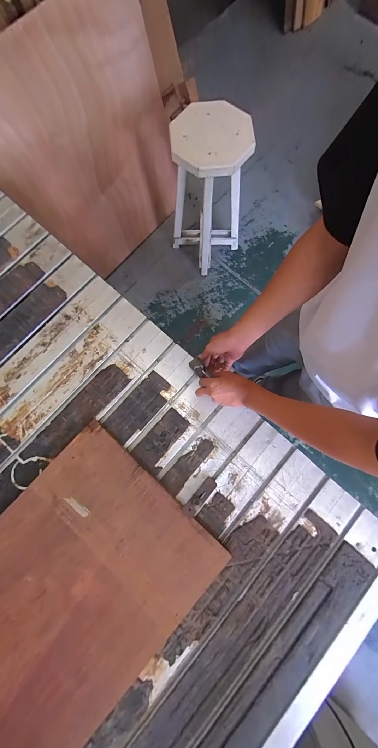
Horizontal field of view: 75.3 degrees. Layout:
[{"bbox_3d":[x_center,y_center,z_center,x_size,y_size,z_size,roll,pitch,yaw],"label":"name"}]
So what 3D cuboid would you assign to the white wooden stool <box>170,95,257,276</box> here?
[{"bbox_3d":[0.104,-0.852,1.189,0.357,0.600,0.274,-44,82,-7],"label":"white wooden stool"}]

